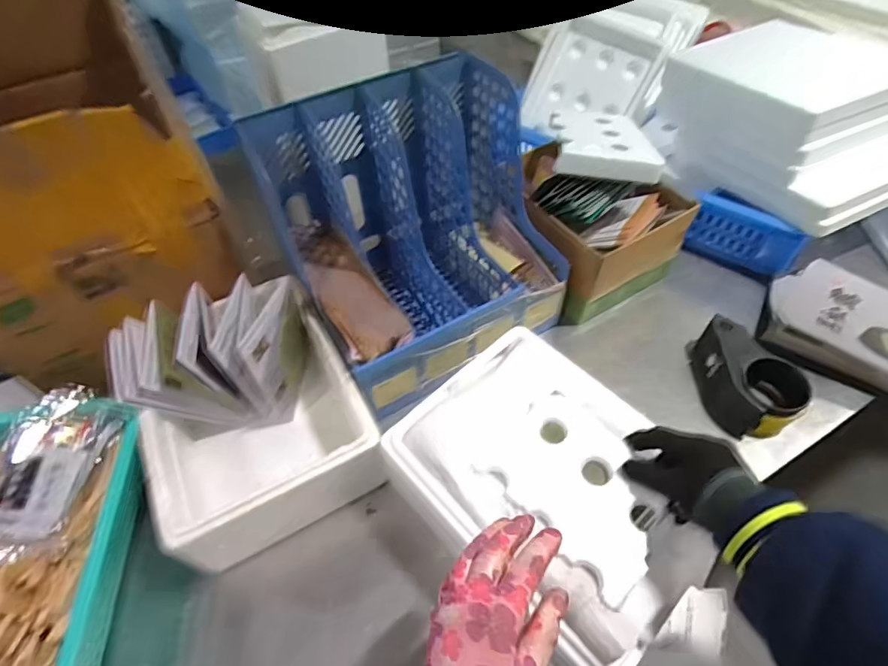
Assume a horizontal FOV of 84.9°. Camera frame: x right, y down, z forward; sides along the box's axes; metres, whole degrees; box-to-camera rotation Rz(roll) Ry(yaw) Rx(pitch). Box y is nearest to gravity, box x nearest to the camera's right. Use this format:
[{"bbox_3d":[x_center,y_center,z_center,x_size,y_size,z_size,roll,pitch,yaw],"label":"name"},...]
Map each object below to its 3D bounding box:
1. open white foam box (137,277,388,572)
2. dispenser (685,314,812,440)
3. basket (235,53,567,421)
[{"bbox_3d":[-0.215,0.117,0.591,0.236,0.124,0.231,-29,57,-17],"label":"open white foam box"},{"bbox_3d":[0.387,0.059,0.644,0.095,0.065,0.156,-26,56,-15],"label":"dispenser"},{"bbox_3d":[-0.027,-0.127,0.645,0.317,0.300,0.273,-25,56,-15],"label":"basket"}]

